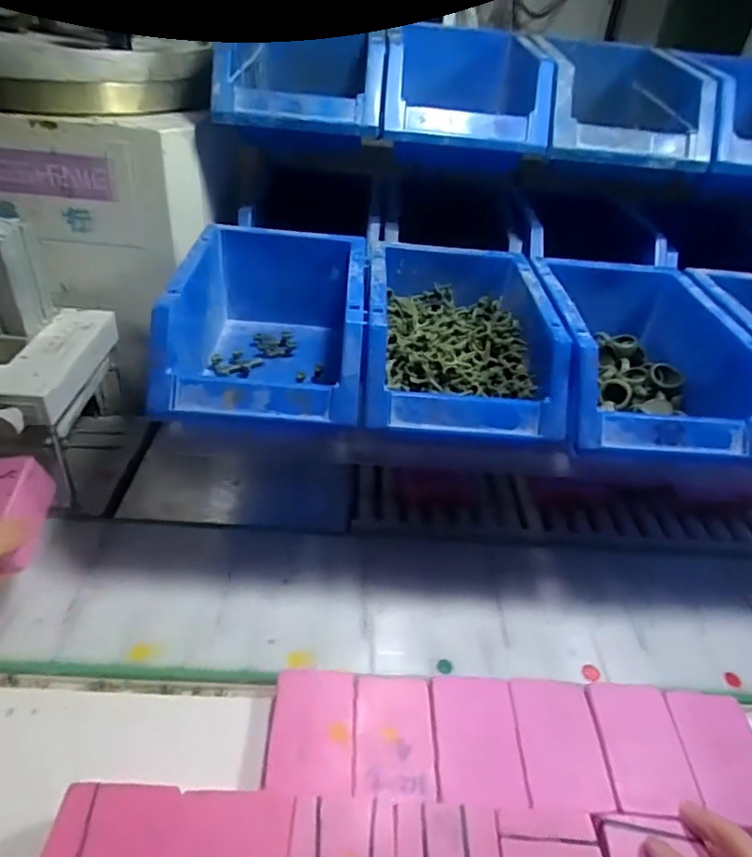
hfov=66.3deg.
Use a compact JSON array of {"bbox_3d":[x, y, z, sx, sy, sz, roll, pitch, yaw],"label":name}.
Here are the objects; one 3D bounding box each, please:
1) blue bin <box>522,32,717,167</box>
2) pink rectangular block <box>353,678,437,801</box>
[{"bbox_3d":[0.195,-0.282,0.488,0.123,0.079,0.167,4,36,-3],"label":"blue bin"},{"bbox_3d":[0.010,0.170,0.318,0.043,0.008,0.070,3,31,-4],"label":"pink rectangular block"}]

